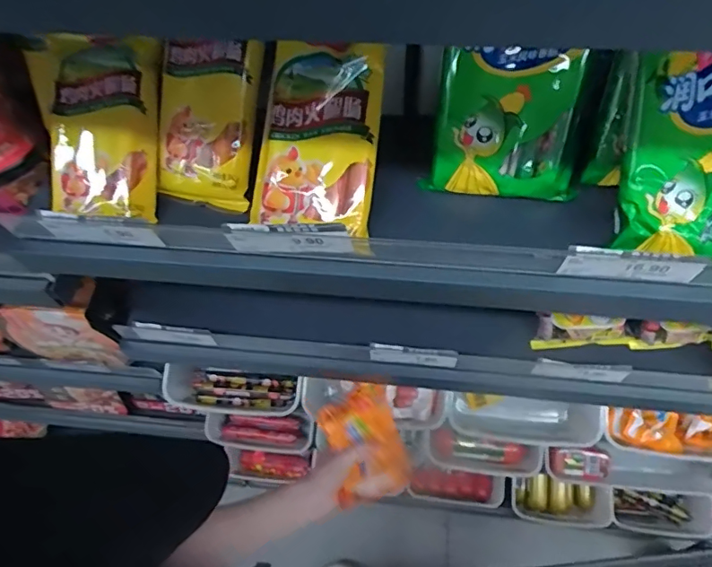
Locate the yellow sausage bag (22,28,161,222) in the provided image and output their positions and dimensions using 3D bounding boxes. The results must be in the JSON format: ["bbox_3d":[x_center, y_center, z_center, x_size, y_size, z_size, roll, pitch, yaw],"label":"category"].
[{"bbox_3d":[-0.222,-0.131,0.439,0.106,0.030,0.139,5,99,1],"label":"yellow sausage bag"}]

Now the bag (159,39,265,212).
[{"bbox_3d":[-0.127,-0.137,0.450,0.082,0.134,0.032,10,22,8],"label":"bag"}]

